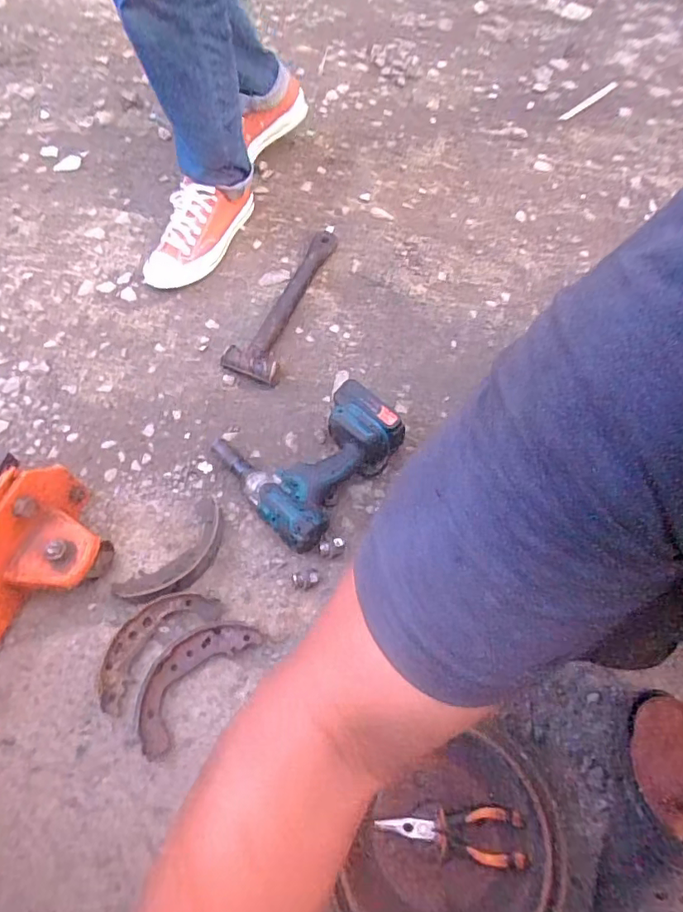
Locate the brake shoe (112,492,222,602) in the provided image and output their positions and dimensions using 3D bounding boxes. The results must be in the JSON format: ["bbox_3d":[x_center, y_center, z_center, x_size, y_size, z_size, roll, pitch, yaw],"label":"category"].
[{"bbox_3d":[-0.216,0.131,0.699,0.079,0.039,0.173,32,69,16],"label":"brake shoe"}]

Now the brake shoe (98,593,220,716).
[{"bbox_3d":[-0.236,0.226,0.646,0.069,0.029,0.165,39,70,13],"label":"brake shoe"}]

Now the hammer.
[{"bbox_3d":[-0.101,-0.276,0.907,0.095,0.040,0.349,15,65,9],"label":"hammer"}]

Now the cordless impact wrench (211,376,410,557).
[{"bbox_3d":[-0.037,-0.003,0.761,0.233,0.082,0.212,-35,67,-14],"label":"cordless impact wrench"}]

